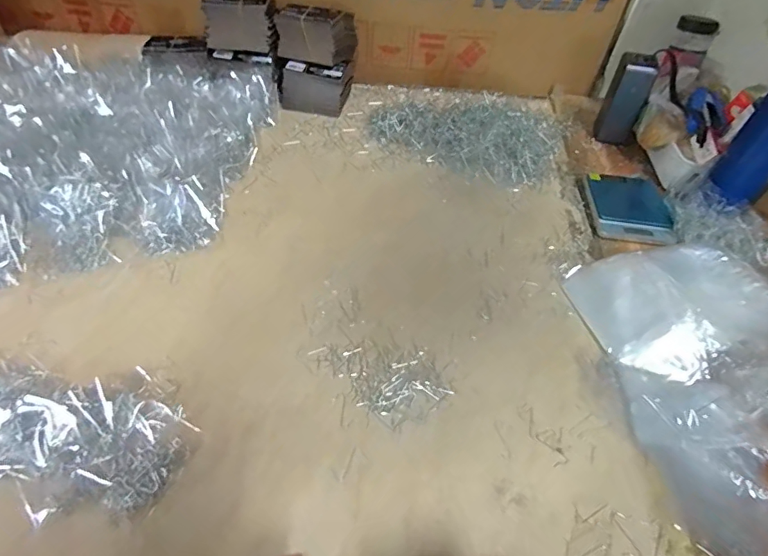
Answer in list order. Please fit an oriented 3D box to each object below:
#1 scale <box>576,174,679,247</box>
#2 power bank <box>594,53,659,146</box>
[{"bbox_3d":[0.352,-0.097,0.655,0.120,0.021,0.128,5,50,-2],"label":"scale"},{"bbox_3d":[0.379,-0.280,0.730,0.057,0.129,0.039,17,51,8],"label":"power bank"}]

